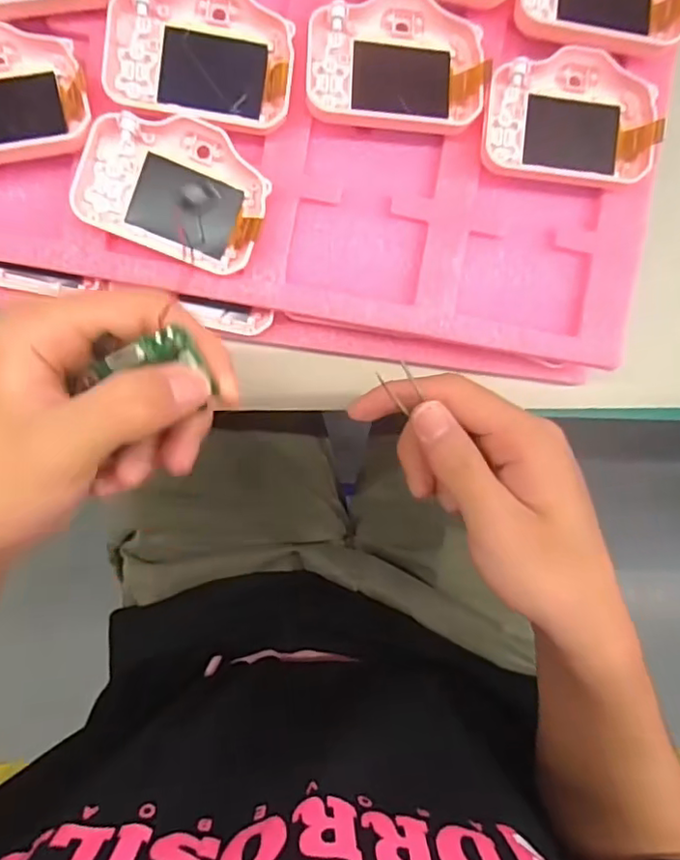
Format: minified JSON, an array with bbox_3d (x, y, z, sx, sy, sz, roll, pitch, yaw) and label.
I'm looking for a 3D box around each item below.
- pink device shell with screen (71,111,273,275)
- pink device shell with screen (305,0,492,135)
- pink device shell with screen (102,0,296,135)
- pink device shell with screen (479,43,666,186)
[{"bbox_3d":[-0.076,-0.113,0.281,0.083,0.016,0.059,20,90,-8],"label":"pink device shell with screen"},{"bbox_3d":[0.027,-0.177,0.288,0.084,0.015,0.059,3,93,-7],"label":"pink device shell with screen"},{"bbox_3d":[-0.064,-0.172,0.277,0.082,0.014,0.060,3,93,-7],"label":"pink device shell with screen"},{"bbox_3d":[0.113,-0.155,0.297,0.082,0.017,0.058,7,92,-7],"label":"pink device shell with screen"}]

